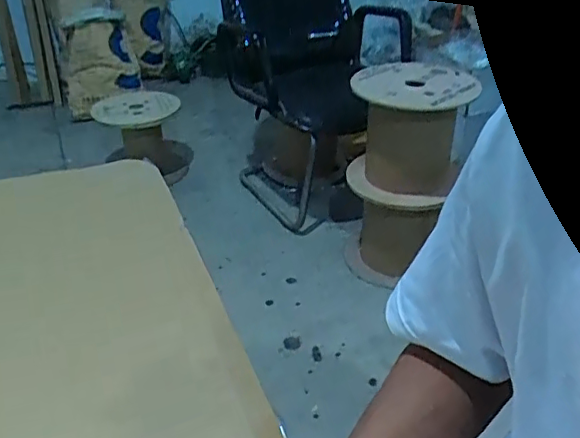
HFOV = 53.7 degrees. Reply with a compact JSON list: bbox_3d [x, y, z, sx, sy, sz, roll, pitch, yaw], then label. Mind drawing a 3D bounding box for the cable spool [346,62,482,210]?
[{"bbox_3d":[0.347,-0.244,1.678,0.326,0.342,0.328,4,36,10],"label":"cable spool"}]

